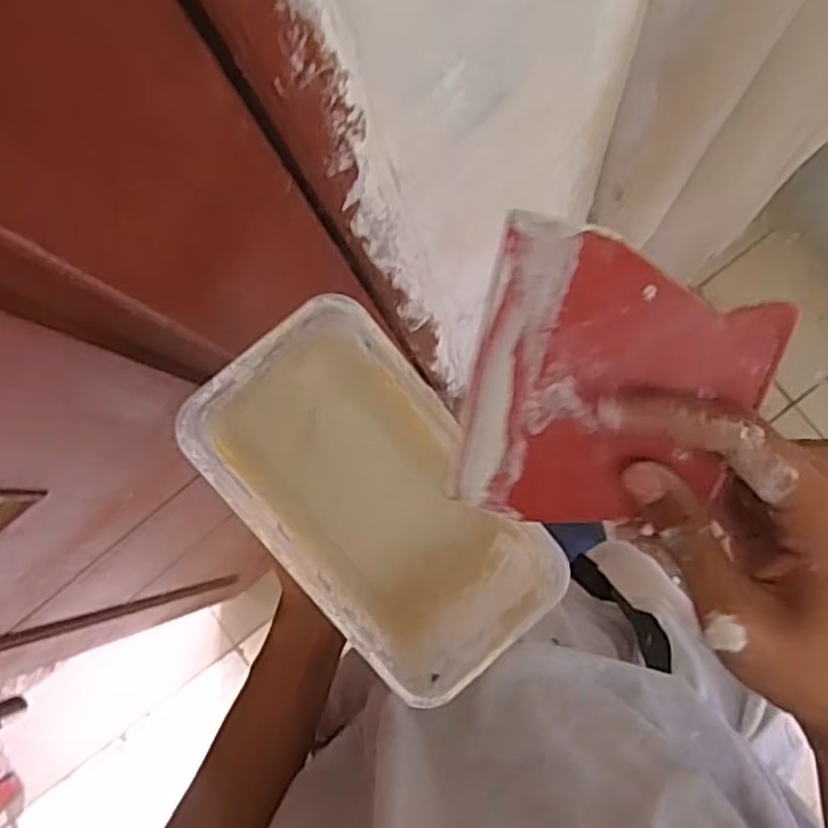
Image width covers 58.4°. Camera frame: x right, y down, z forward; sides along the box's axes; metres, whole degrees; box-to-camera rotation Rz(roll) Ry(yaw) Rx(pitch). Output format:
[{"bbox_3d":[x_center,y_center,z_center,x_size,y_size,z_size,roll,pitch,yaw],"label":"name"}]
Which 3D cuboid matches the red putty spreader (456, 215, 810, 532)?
[{"bbox_3d":[0.075,-0.006,0.288,0.105,0.007,0.119,16,115,13],"label":"red putty spreader"}]

